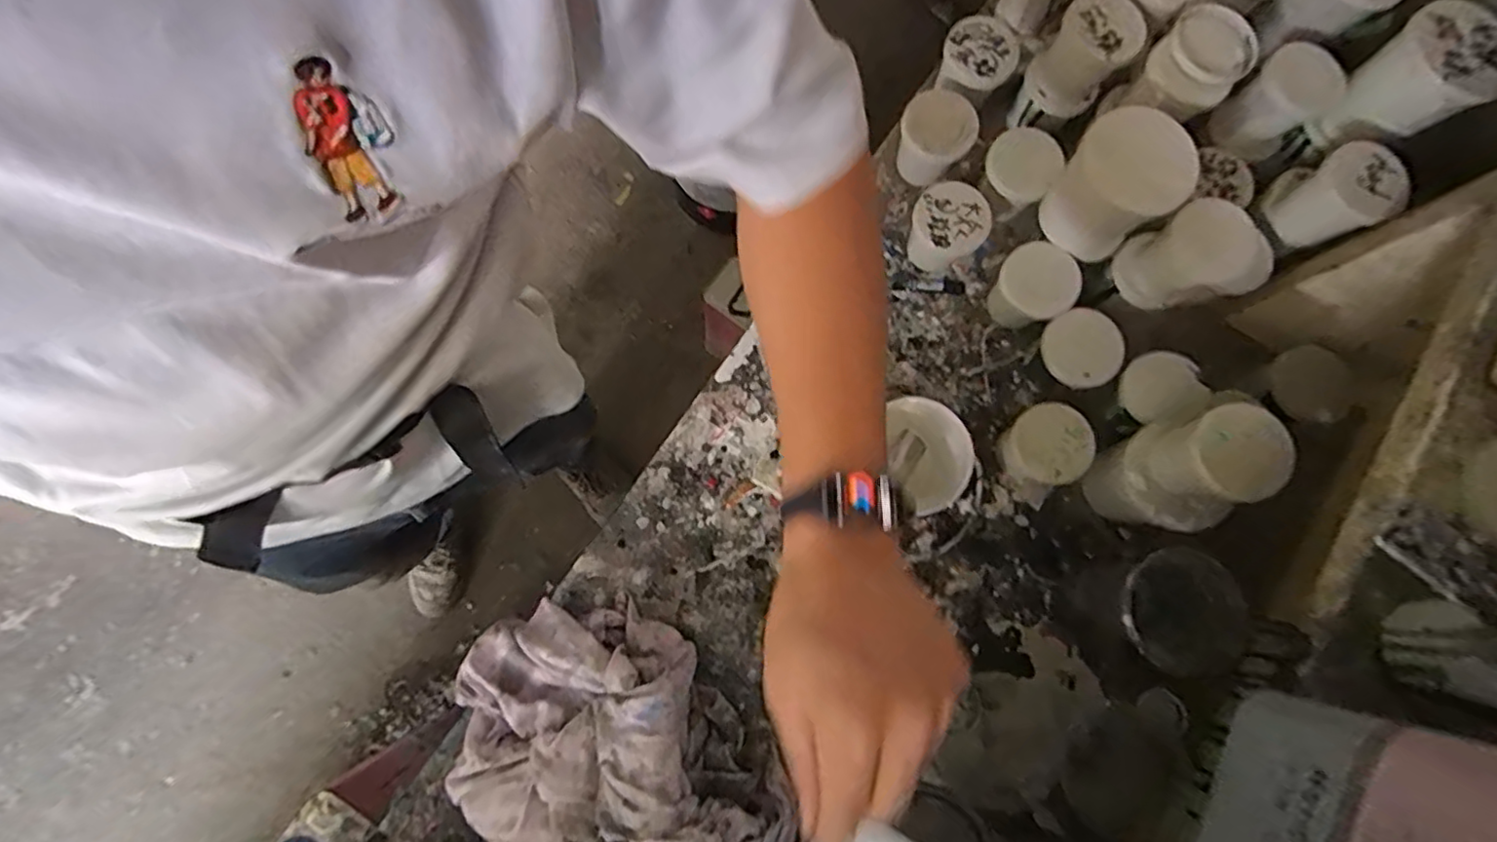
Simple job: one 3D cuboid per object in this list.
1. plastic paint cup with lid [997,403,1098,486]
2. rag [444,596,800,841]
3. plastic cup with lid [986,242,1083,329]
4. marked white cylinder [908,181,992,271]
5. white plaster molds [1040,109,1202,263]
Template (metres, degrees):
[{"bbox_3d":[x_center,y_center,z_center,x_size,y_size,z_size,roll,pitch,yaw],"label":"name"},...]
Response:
[{"bbox_3d":[0.277,0.023,0.596,0.068,0.068,0.065,1,79,-4],"label":"plastic paint cup with lid"},{"bbox_3d":[-0.132,0.287,0.524,0.254,0.116,0.260,-28,80,-6],"label":"rag"},{"bbox_3d":[0.279,-0.130,0.627,0.071,0.072,0.064,39,81,7],"label":"plastic cup with lid"},{"bbox_3d":[0.194,-0.185,0.629,0.071,0.074,0.070,0,79,-1],"label":"marked white cylinder"},{"bbox_3d":[0.319,-0.207,0.558,0.090,0.109,0.088,37,79,4],"label":"white plaster molds"}]

